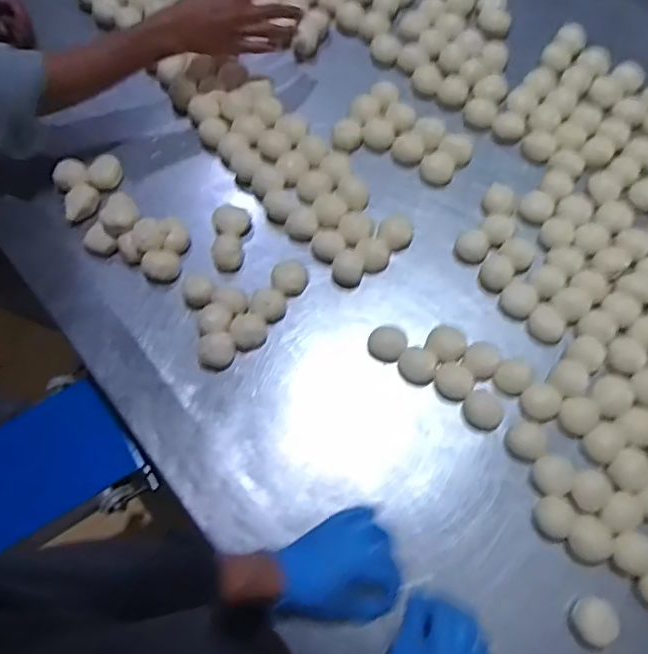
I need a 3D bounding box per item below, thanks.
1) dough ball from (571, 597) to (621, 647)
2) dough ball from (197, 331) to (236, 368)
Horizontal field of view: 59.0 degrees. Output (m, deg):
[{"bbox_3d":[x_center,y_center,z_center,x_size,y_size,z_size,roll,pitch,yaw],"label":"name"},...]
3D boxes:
[{"bbox_3d":[0.275,0.297,0.580,0.039,0.026,0.045,31,74,13],"label":"dough ball"},{"bbox_3d":[-0.130,0.028,0.696,0.040,0.031,0.038,-1,69,3],"label":"dough ball"}]

